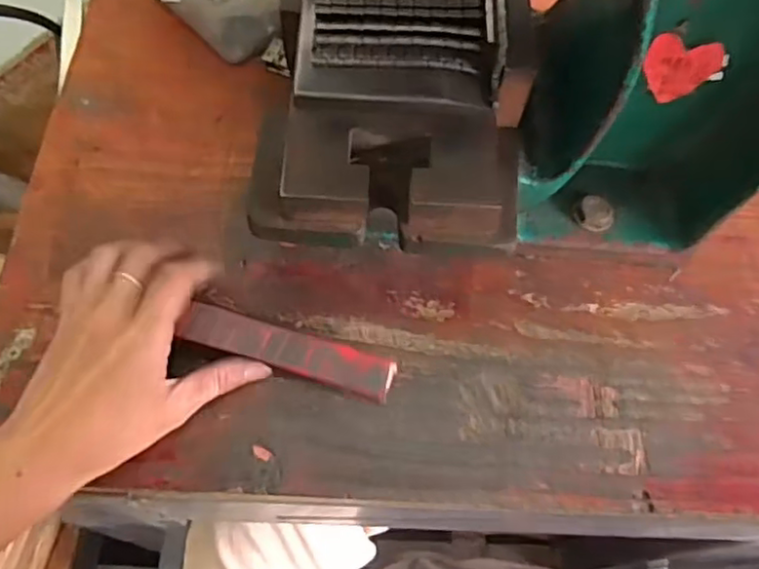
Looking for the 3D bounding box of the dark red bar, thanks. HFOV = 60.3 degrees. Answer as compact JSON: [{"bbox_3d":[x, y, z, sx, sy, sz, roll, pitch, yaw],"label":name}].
[{"bbox_3d":[-0.049,0.036,0.353,0.115,0.013,0.021,18,65,-1],"label":"dark red bar"}]

